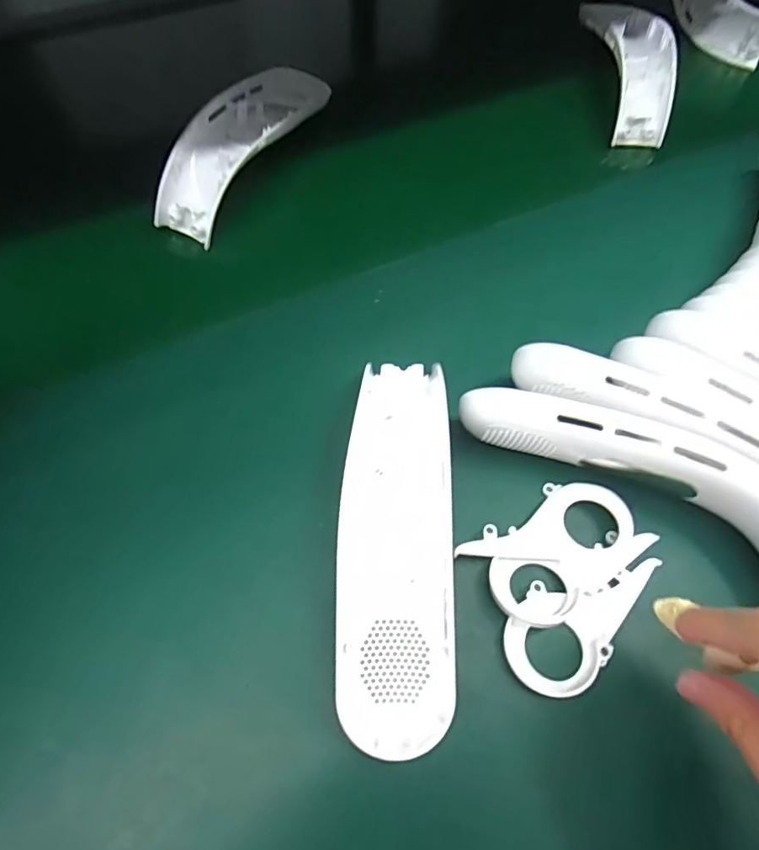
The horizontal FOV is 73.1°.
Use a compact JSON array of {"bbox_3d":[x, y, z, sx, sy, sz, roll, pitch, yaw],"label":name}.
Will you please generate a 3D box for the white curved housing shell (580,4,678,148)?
[{"bbox_3d":[0.220,-0.317,0.455,0.054,0.055,0.163,1,62,-2],"label":"white curved housing shell"}]

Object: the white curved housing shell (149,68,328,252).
[{"bbox_3d":[-0.099,-0.223,0.391,0.058,0.043,0.193,21,63,8],"label":"white curved housing shell"}]

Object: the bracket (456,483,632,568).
[{"bbox_3d":[0.088,0.050,0.272,0.088,0.008,0.045,6,62,0],"label":"bracket"}]

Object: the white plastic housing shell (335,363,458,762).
[{"bbox_3d":[0.009,0.053,0.255,0.055,0.028,0.188,3,62,-1],"label":"white plastic housing shell"}]

